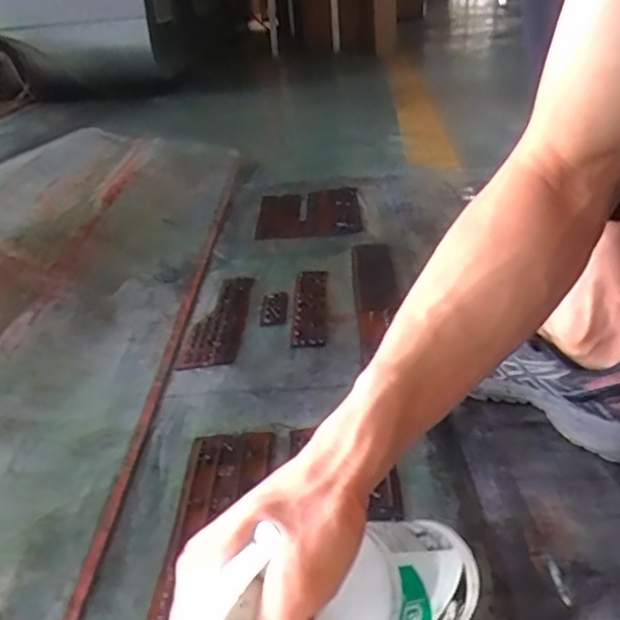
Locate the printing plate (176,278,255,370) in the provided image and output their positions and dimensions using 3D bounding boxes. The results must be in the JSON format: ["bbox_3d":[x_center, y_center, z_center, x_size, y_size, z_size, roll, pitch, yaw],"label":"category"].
[{"bbox_3d":[-0.117,0.007,0.884,0.069,0.010,0.249,-1,28,7],"label":"printing plate"}]

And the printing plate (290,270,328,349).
[{"bbox_3d":[0.001,-0.008,0.896,0.042,0.005,0.223,-3,28,3],"label":"printing plate"}]

